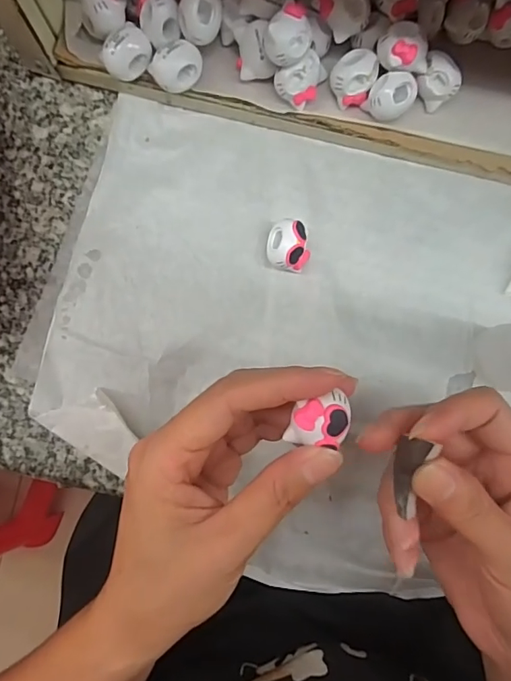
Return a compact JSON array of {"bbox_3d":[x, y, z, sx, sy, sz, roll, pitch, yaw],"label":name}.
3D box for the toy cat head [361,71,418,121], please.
[{"bbox_3d":[0.069,-0.123,0.245,0.022,0.015,0.021,0,86,0],"label":"toy cat head"}]

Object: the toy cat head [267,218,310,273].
[{"bbox_3d":[0.017,-0.049,0.253,0.022,0.019,0.024,0,86,0],"label":"toy cat head"}]

